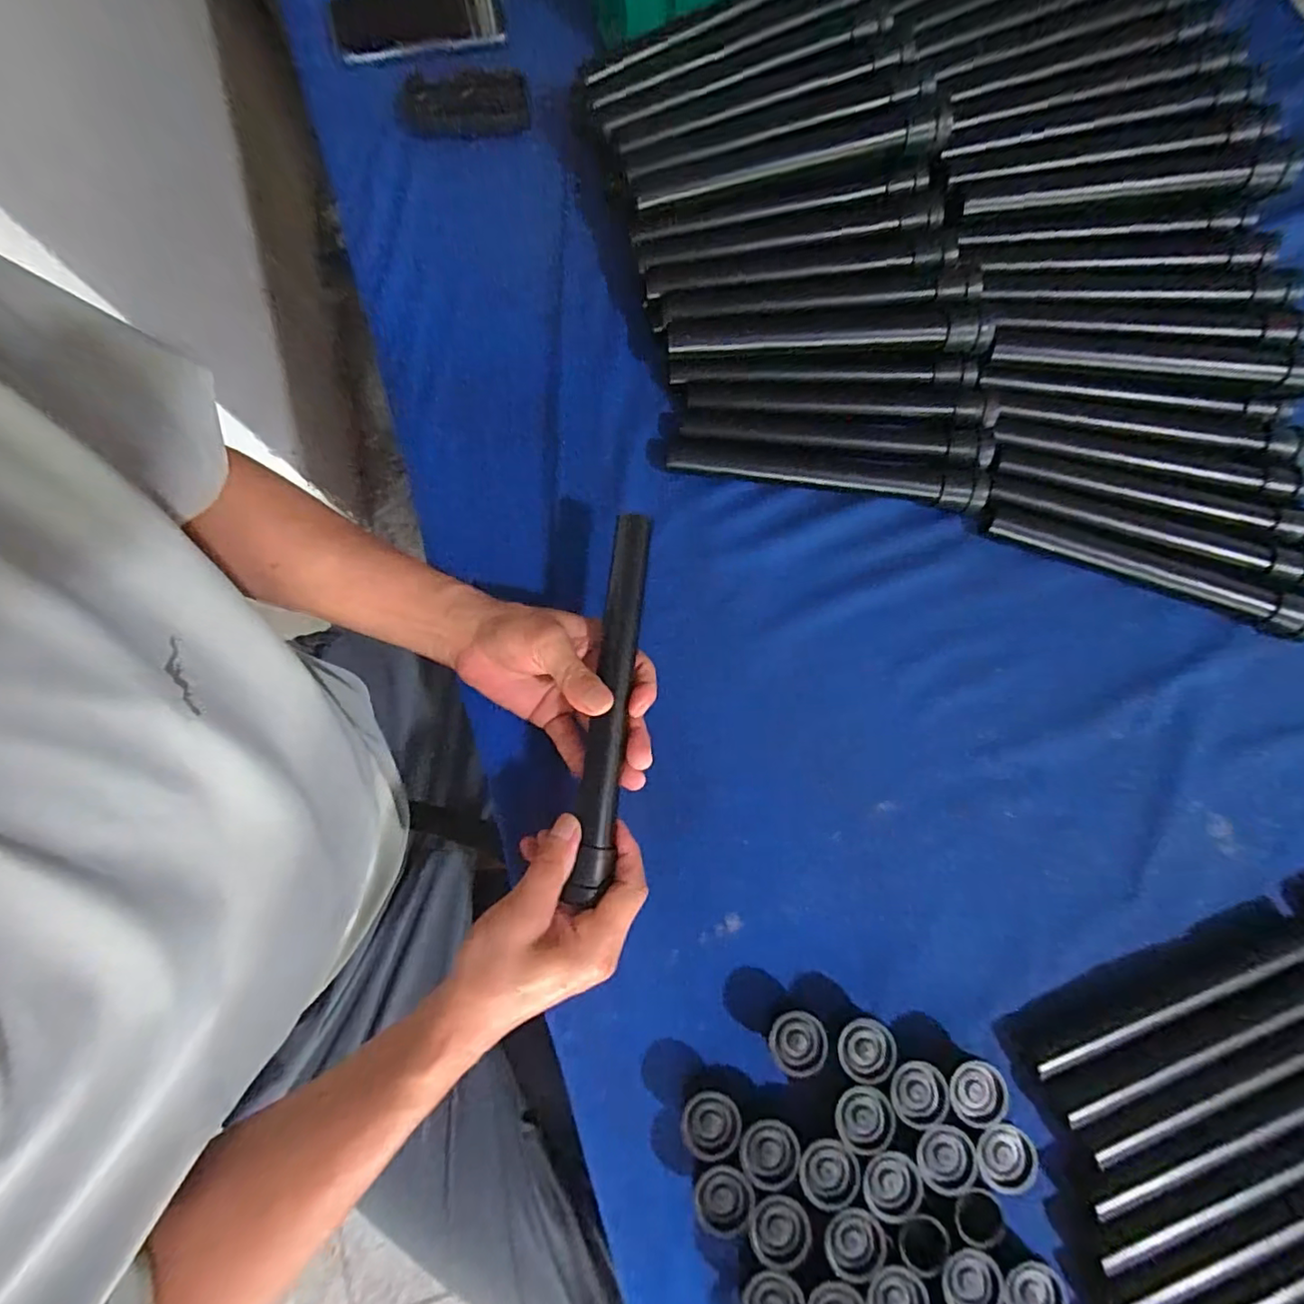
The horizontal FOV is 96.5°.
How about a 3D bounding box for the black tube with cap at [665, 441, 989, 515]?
[{"bbox_3d":[0.137,-0.142,0.462,0.246,0.023,0.028,9,78,1],"label":"black tube with cap"}]

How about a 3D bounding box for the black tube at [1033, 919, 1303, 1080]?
[{"bbox_3d":[0.350,0.226,0.386,0.219,0.023,0.020,-21,79,-5],"label":"black tube"}]

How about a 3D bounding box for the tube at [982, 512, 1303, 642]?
[{"bbox_3d":[0.379,-0.065,0.443,0.243,0.022,0.028,21,78,3],"label":"tube"}]

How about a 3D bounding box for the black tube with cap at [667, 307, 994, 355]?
[{"bbox_3d":[0.137,-0.245,0.455,0.244,0.032,0.031,-1,78,-1],"label":"black tube with cap"}]

